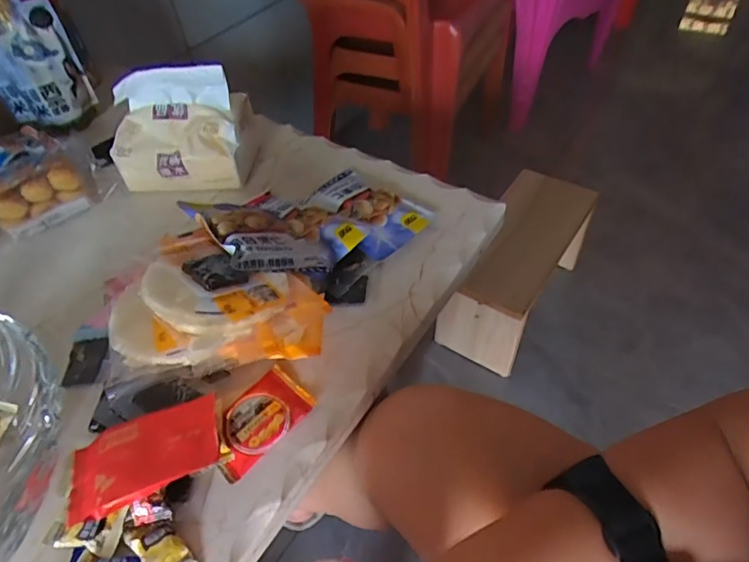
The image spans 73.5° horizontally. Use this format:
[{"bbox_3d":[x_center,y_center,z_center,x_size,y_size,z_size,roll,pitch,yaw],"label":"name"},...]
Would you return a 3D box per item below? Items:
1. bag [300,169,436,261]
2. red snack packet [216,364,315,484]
[{"bbox_3d":[-0.013,-0.071,0.500,0.122,0.030,0.087,30,58,27],"label":"bag"},{"bbox_3d":[-0.086,0.101,0.365,0.047,0.010,0.078,32,59,28],"label":"red snack packet"}]

